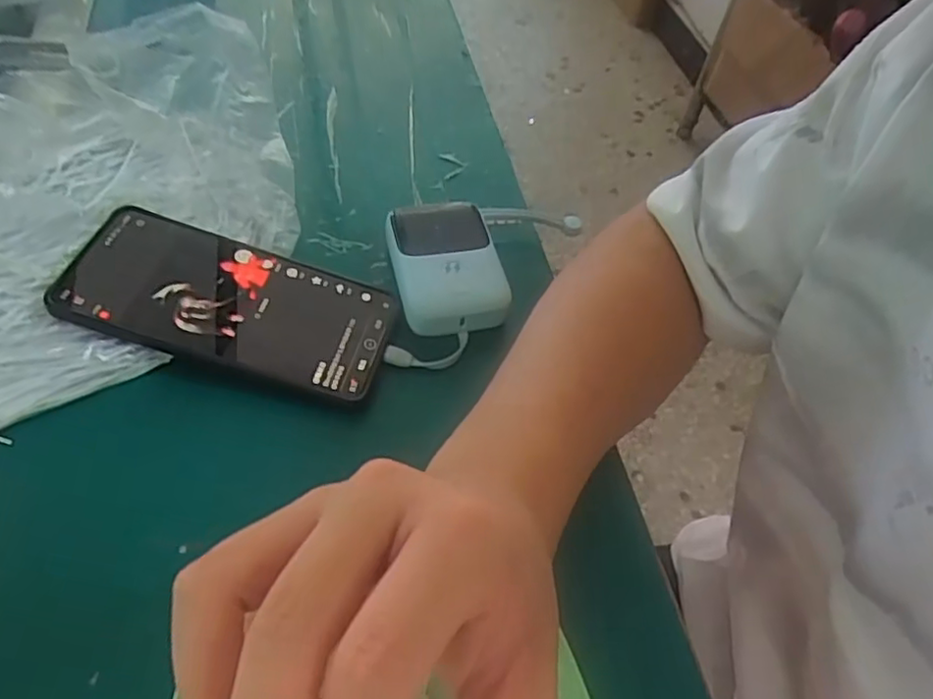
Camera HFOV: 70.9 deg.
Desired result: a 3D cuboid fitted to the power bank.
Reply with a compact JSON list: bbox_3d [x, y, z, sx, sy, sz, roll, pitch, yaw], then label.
[{"bbox_3d":[-0.014,-0.051,0.385,0.058,0.025,0.090,-8,55,-11],"label":"power bank"}]

